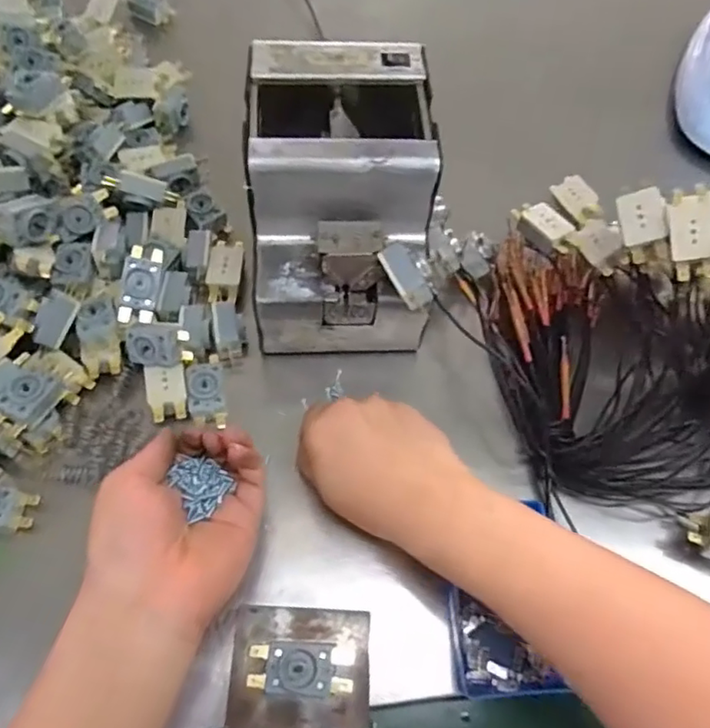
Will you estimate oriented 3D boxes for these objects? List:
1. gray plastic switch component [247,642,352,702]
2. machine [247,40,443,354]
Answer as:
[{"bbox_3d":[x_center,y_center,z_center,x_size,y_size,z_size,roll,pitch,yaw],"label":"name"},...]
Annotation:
[{"bbox_3d":[-0.031,0.172,0.332,0.057,0.017,0.027,5,63,-1],"label":"gray plastic switch component"},{"bbox_3d":[-0.011,-0.117,0.433,0.126,0.131,0.187,-1,64,-4],"label":"machine"}]

